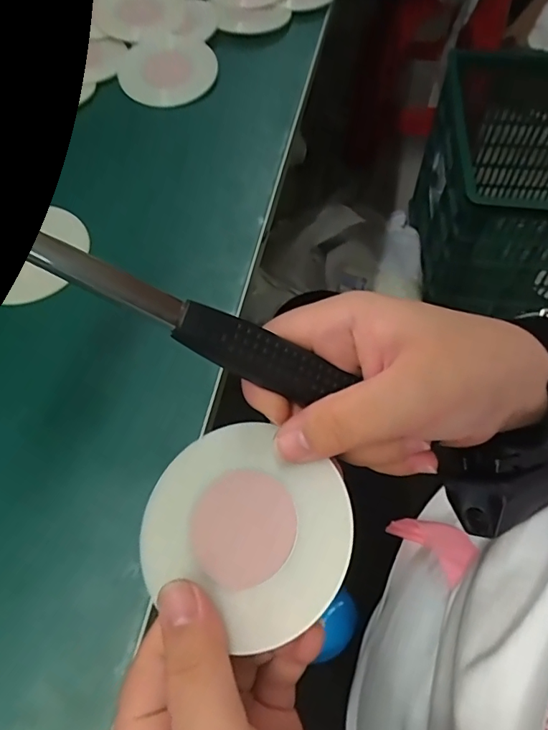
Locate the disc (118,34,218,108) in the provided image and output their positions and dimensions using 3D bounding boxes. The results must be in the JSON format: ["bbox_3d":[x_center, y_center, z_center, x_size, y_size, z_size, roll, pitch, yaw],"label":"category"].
[{"bbox_3d":[-0.096,-0.266,0.443,0.087,0.006,0.067,0,82,5],"label":"disc"}]

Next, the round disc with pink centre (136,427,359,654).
[{"bbox_3d":[-0.012,0.064,0.199,0.083,0.004,0.074,27,74,26],"label":"round disc with pink centre"}]

